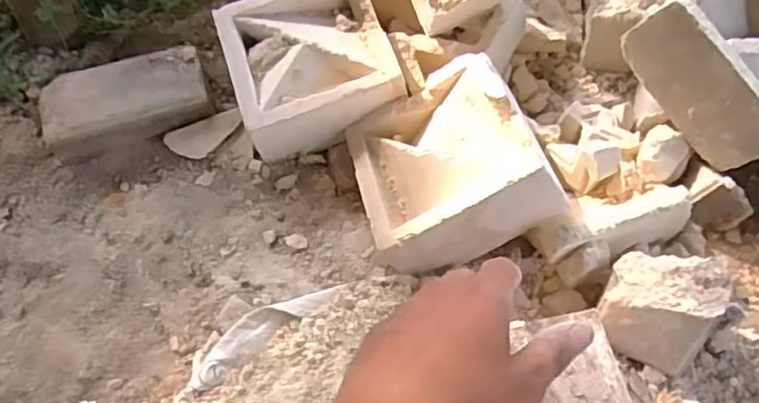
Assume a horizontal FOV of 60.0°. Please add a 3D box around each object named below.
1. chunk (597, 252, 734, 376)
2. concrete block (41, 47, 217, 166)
[{"bbox_3d":[0.295,0.115,0.704,0.109,0.095,0.108,25,64,14],"label":"chunk"},{"bbox_3d":[-0.335,-0.128,0.886,0.215,0.067,0.112,-17,62,-8],"label":"concrete block"}]

